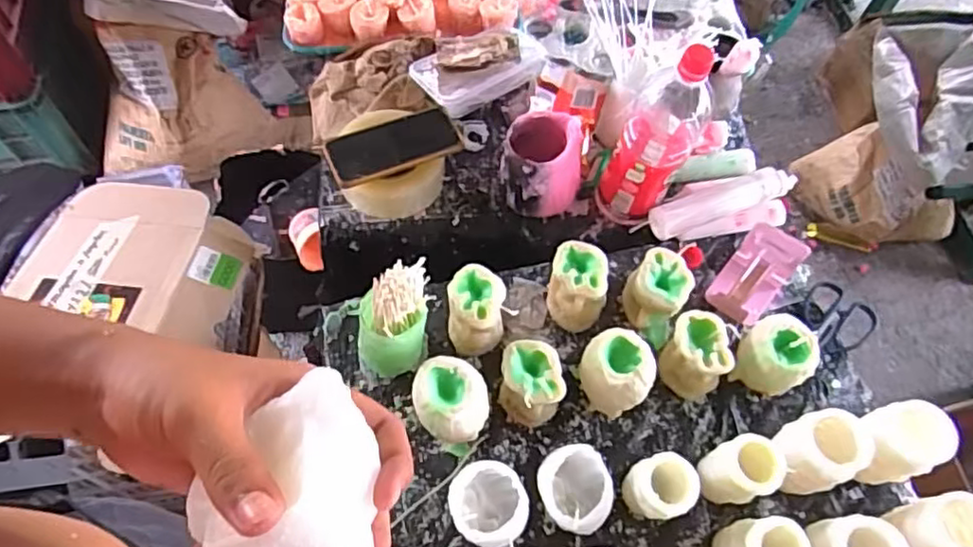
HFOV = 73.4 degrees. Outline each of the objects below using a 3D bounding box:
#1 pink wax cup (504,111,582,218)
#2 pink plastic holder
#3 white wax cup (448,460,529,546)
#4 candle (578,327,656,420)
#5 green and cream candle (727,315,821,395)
[{"bbox_3d":[0.066,-0.131,0.790,0.098,0.098,0.081,10,61,3],"label":"pink wax cup"},{"bbox_3d":[0.306,0.002,0.744,0.068,0.091,0.094,36,66,16],"label":"pink plastic holder"},{"bbox_3d":[0.001,0.221,0.617,0.070,0.058,0.073,1,61,-2],"label":"white wax cup"},{"bbox_3d":[0.134,0.107,0.688,0.072,0.071,0.075,1,61,-2],"label":"candle"},{"bbox_3d":[0.305,0.095,0.704,0.069,0.080,0.071,1,61,-2],"label":"green and cream candle"}]

